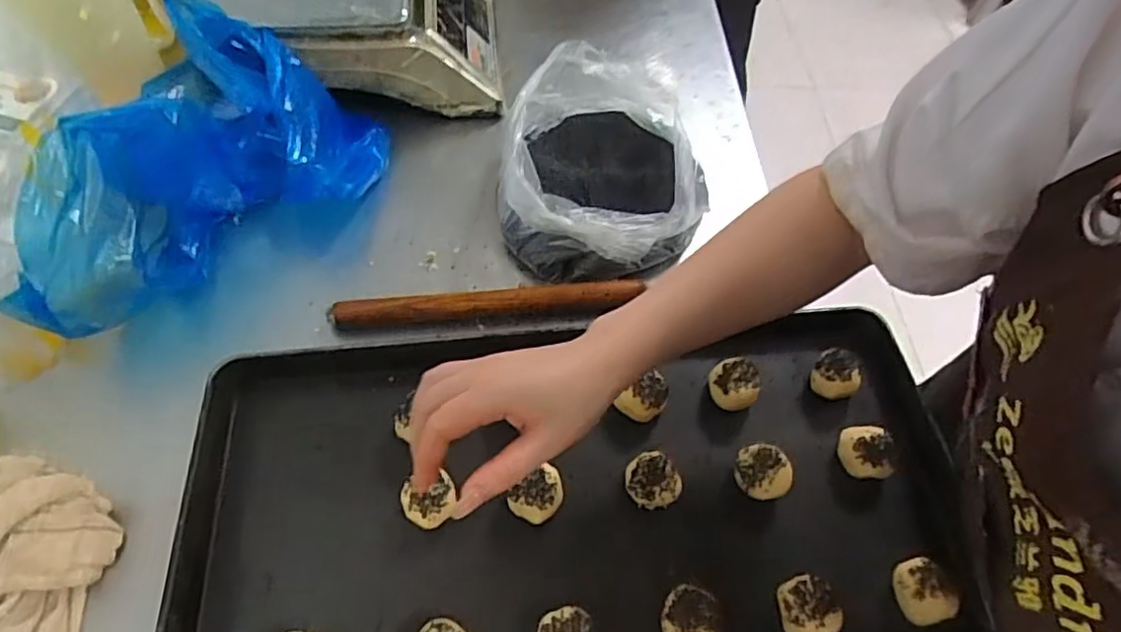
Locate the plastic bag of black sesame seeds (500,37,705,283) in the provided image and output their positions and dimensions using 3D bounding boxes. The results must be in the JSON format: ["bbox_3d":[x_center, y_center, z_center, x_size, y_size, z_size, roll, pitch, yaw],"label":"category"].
[{"bbox_3d":[0.052,-0.159,0.670,0.209,0.095,0.269,8,57,2],"label":"plastic bag of black sesame seeds"}]

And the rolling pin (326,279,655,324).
[{"bbox_3d":[-0.067,-0.014,0.603,0.279,0.020,0.022,-4,57,-6],"label":"rolling pin"}]

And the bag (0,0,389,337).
[{"bbox_3d":[-0.344,-0.162,0.609,0.358,0.145,0.206,-36,65,-23],"label":"bag"}]

